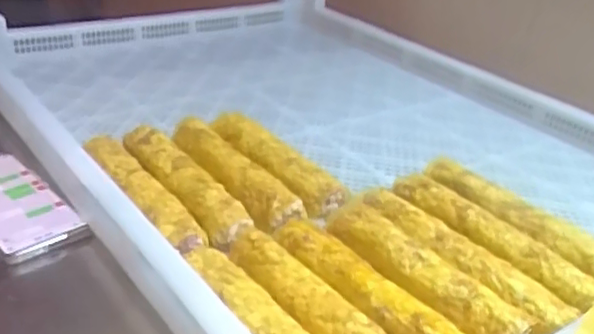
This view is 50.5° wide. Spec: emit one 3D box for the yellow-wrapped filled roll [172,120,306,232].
[{"bbox_3d":[-0.059,0.009,0.597,0.040,0.035,0.189,-16,35,-33],"label":"yellow-wrapped filled roll"}]

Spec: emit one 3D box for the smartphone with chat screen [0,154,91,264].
[{"bbox_3d":[-0.251,0.033,0.551,0.160,0.016,0.067,30,46,33],"label":"smartphone with chat screen"}]

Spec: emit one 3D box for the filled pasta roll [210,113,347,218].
[{"bbox_3d":[-0.022,-0.004,0.620,0.047,0.037,0.180,-16,35,-33],"label":"filled pasta roll"}]

